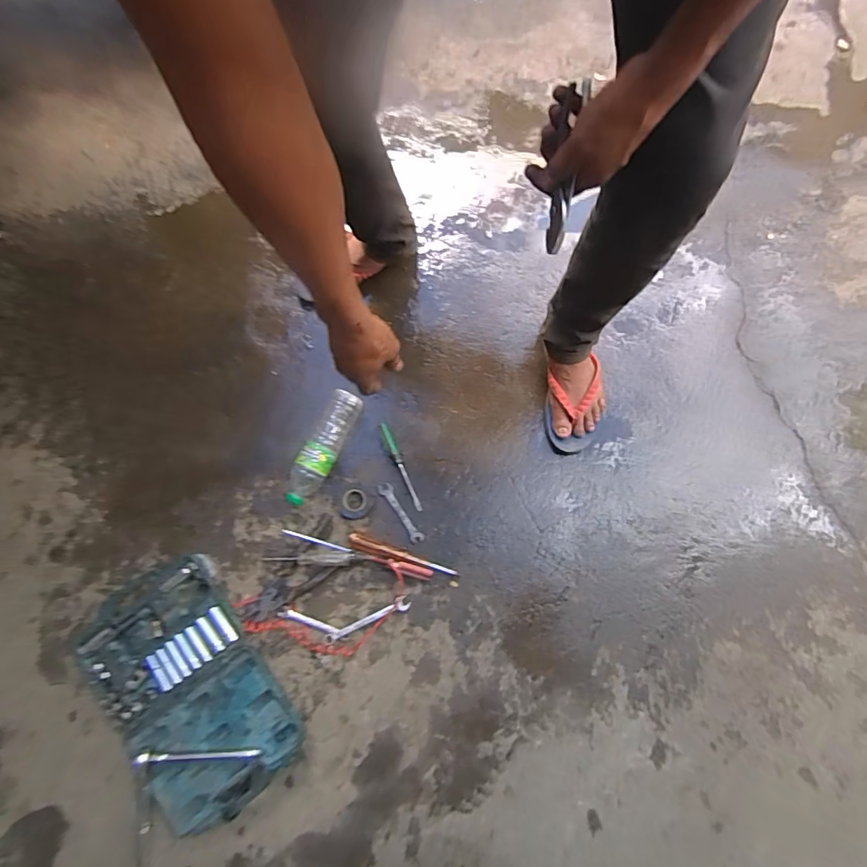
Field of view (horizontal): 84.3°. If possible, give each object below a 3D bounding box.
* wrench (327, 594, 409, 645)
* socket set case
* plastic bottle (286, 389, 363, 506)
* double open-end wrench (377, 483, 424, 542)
[{"bbox_3d":[-0.115,0.325,0.835,0.155,0.006,0.024,-24,78,-5],"label":"wrench"},{"bbox_3d":[-0.403,0.416,0.786,0.243,0.041,0.384,-37,79,-8],"label":"socket set case"},{"bbox_3d":[-0.208,0.026,0.893,0.066,0.053,0.227,27,79,7],"label":"plastic bottle"},{"bbox_3d":[-0.060,0.145,0.881,0.026,0.008,0.126,-35,79,-7],"label":"double open-end wrench"}]

